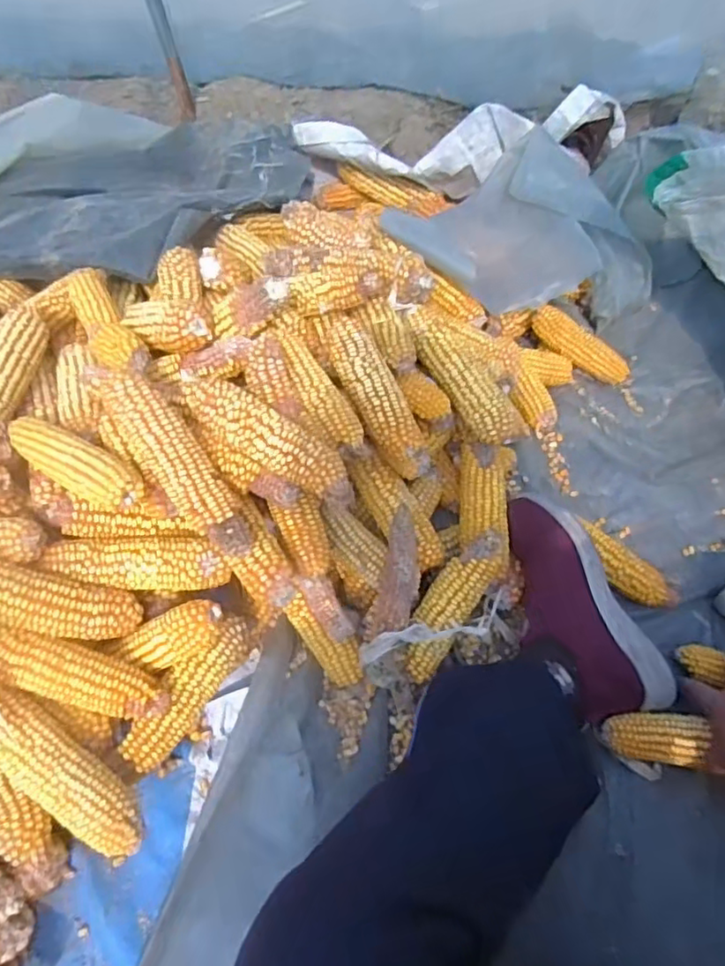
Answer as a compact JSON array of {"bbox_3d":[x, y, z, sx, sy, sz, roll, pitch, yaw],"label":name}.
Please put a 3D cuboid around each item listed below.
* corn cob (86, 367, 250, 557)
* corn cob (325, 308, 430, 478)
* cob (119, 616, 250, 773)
[{"bbox_3d":[-0.162,-0.021,0.535,0.054,0.044,0.199,-36,83,-20],"label":"corn cob"},{"bbox_3d":[0.017,-0.090,0.637,0.057,0.064,0.186,-27,88,-16],"label":"corn cob"},{"bbox_3d":[-0.161,0.193,0.567,0.040,0.043,0.155,27,63,14],"label":"cob"}]

